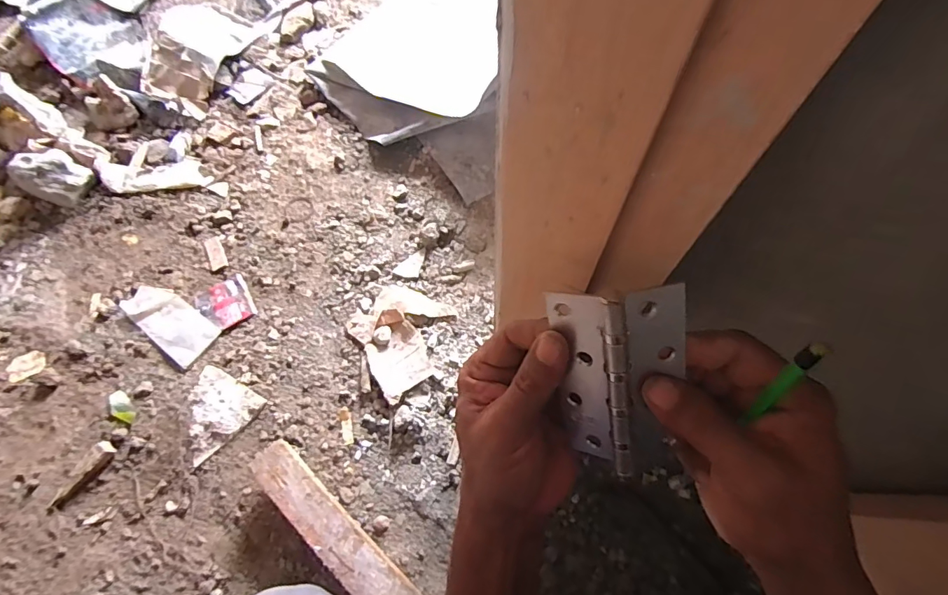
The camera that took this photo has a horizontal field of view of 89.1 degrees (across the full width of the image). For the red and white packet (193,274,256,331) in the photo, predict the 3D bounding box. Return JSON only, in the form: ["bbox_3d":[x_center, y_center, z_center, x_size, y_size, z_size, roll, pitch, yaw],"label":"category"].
[{"bbox_3d":[-0.445,0.011,0.864,0.088,0.006,0.098,-30,69,-11],"label":"red and white packet"}]

